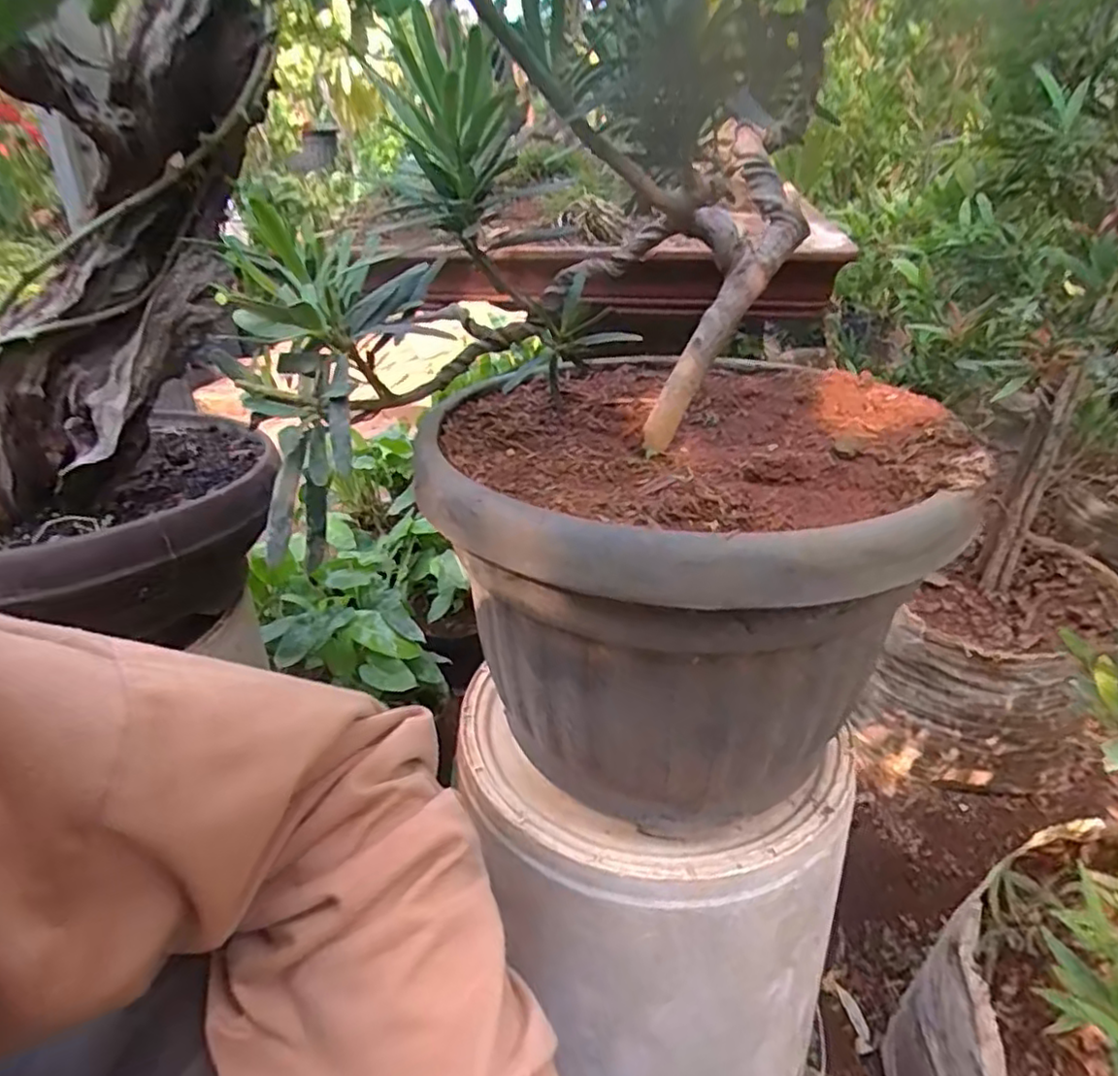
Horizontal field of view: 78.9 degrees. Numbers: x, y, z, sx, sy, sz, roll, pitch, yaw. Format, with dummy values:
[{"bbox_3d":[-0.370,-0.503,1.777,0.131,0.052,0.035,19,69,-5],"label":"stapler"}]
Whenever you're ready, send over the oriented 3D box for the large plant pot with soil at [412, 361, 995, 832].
[{"bbox_3d":[0.056,0.018,0.361,0.233,0.171,0.236,-1,29,0],"label":"large plant pot with soil"}]

